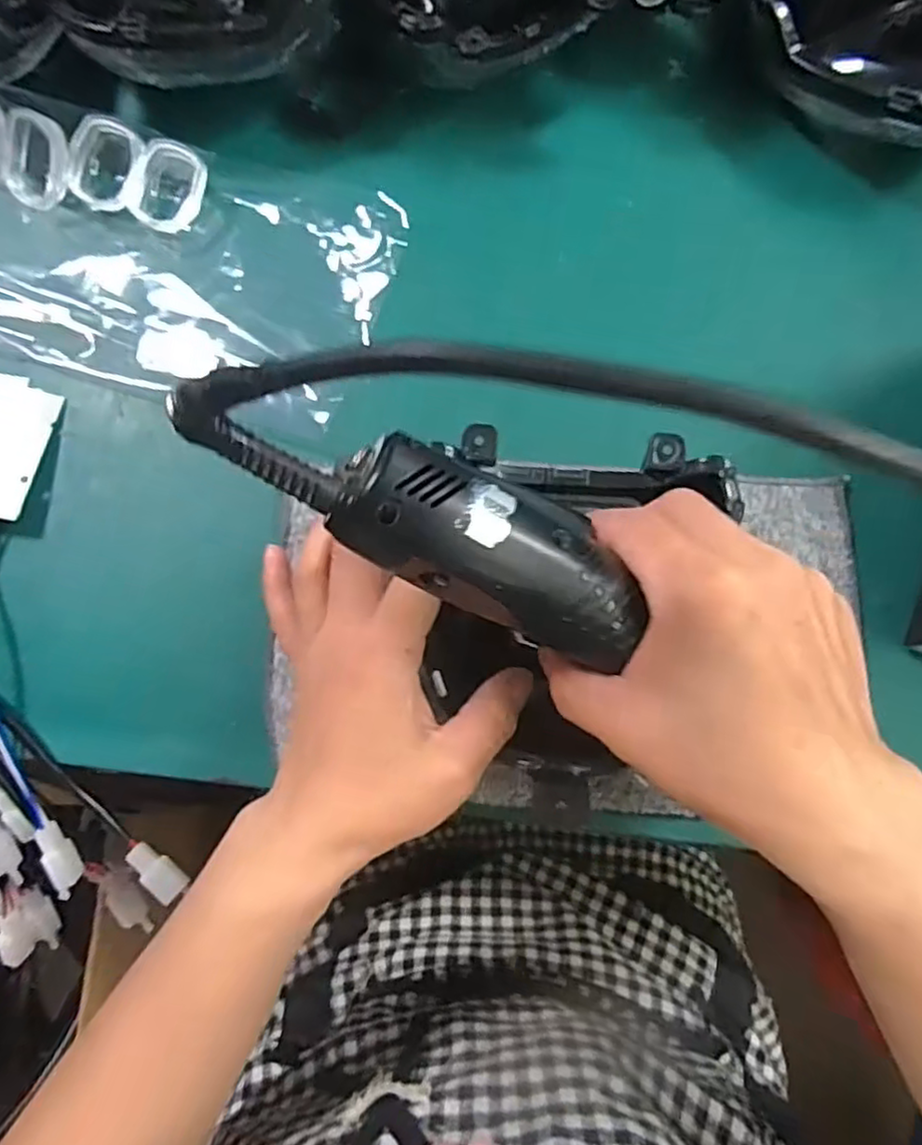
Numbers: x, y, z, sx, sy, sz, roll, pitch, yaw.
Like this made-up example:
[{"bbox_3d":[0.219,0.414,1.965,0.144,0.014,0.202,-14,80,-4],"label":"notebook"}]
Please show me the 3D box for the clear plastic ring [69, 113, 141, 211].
[{"bbox_3d":[-0.182,-0.210,0.353,0.034,0.014,0.044,27,102,-5],"label":"clear plastic ring"}]

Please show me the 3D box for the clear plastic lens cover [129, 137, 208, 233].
[{"bbox_3d":[-0.151,-0.200,0.356,0.034,0.009,0.044,23,100,-7],"label":"clear plastic lens cover"}]

